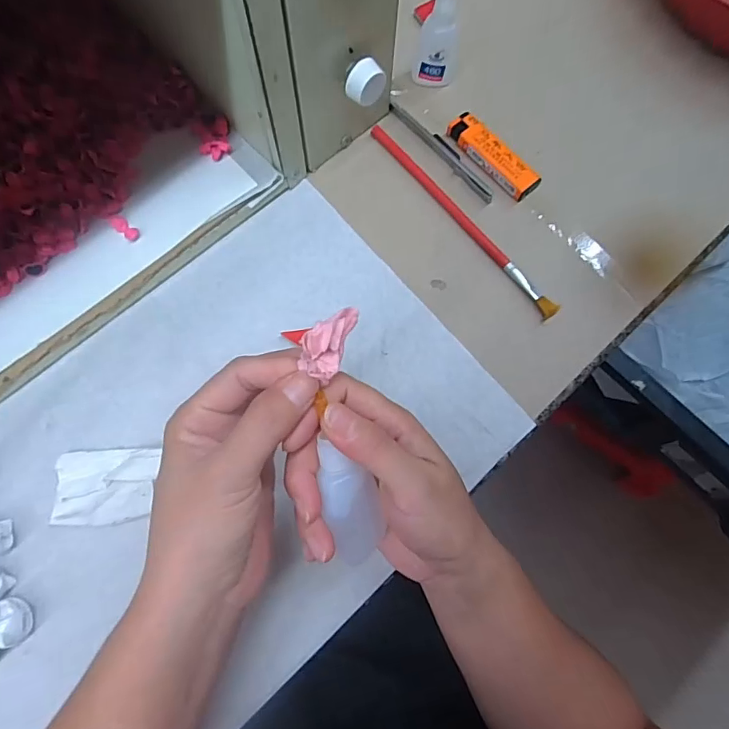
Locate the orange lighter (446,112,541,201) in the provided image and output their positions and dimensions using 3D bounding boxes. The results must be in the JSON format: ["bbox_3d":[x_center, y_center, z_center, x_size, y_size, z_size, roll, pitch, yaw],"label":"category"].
[{"bbox_3d":[0.097,-0.160,0.366,0.021,0.014,0.079,-40,75,-10],"label":"orange lighter"}]

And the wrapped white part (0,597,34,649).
[{"bbox_3d":[-0.204,0.148,0.278,0.016,0.021,0.025,-9,72,0],"label":"wrapped white part"}]

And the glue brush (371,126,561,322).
[{"bbox_3d":[0.072,-0.110,0.355,0.012,0.008,0.195,-37,75,-9],"label":"glue brush"}]

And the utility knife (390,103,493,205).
[{"bbox_3d":[0.061,-0.166,0.373,0.010,0.015,0.108,-40,75,-10],"label":"utility knife"}]

